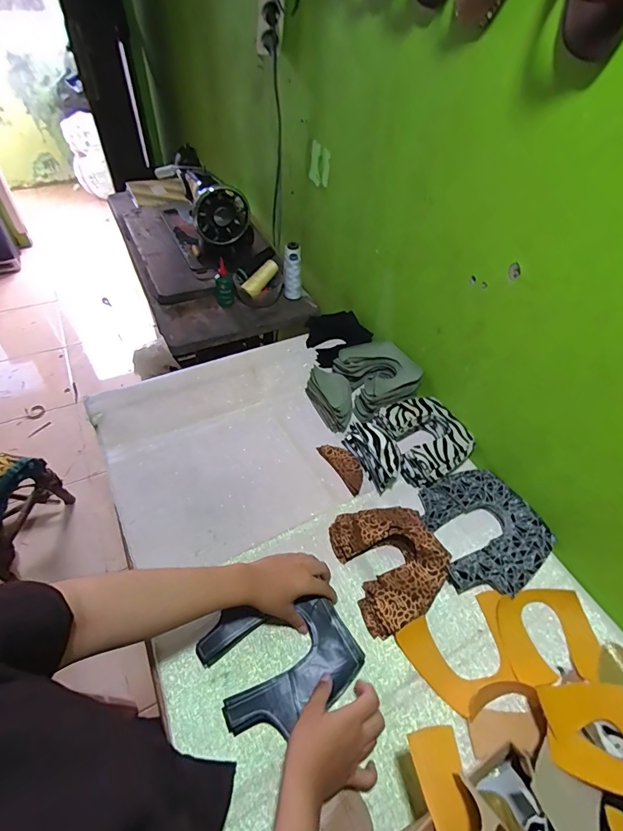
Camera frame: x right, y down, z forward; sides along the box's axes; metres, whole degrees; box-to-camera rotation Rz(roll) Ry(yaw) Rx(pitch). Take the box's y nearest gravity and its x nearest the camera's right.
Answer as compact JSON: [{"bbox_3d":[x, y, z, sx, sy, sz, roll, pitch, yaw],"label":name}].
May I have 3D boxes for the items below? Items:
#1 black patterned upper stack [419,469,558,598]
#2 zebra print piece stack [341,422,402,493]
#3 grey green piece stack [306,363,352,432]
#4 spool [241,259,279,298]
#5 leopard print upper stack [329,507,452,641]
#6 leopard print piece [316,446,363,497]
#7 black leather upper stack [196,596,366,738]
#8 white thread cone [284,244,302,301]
[{"bbox_3d":[0.274,0.180,0.656,0.175,0.033,0.191,-10,52,-13],"label":"black patterned upper stack"},{"bbox_3d":[0.112,0.060,0.725,0.059,0.063,0.133,-20,54,-20],"label":"zebra print piece stack"},{"bbox_3d":[0.039,-0.034,0.800,0.061,0.069,0.127,-14,53,-16],"label":"grey green piece stack"},{"bbox_3d":[-0.124,-0.345,1.028,0.032,0.032,0.111,33,74,22],"label":"spool"},{"bbox_3d":[0.119,0.213,0.612,0.138,0.048,0.173,-16,53,-16],"label":"leopard print upper stack"},{"bbox_3d":[0.061,0.089,0.736,0.047,0.008,0.107,-27,57,-24],"label":"leopard print piece"},{"bbox_3d":[-0.039,0.305,0.536,0.175,0.038,0.158,-24,56,-22],"label":"black leather upper stack"},{"bbox_3d":[-0.047,-0.363,1.048,0.048,0.116,0.057,1,50,-3],"label":"white thread cone"}]

